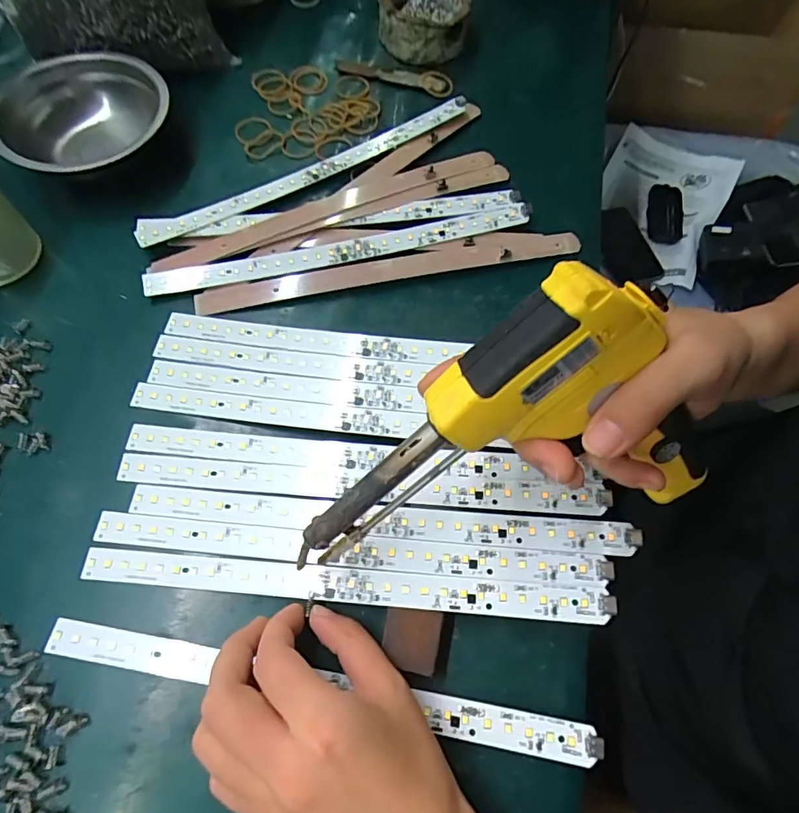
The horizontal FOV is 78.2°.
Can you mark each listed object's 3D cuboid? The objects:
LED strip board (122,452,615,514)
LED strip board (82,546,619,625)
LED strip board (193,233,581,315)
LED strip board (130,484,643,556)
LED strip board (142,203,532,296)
[{"bbox_3d":[-0.029,0.044,0.287,0.282,0.008,0.018,3,69,8],"label":"LED strip board"},{"bbox_3d":[-0.036,0.095,0.264,0.281,0.007,0.019,2,67,8],"label":"LED strip board"},{"bbox_3d":[-0.006,-0.102,0.361,0.281,0.007,0.021,-10,68,-4],"label":"LED strip board"},{"bbox_3d":[-0.017,0.062,0.277,0.281,0.005,0.019,3,63,8],"label":"LED strip board"},{"bbox_3d":[-0.042,-0.117,0.363,0.283,0.010,0.017,-12,68,-6],"label":"LED strip board"}]

